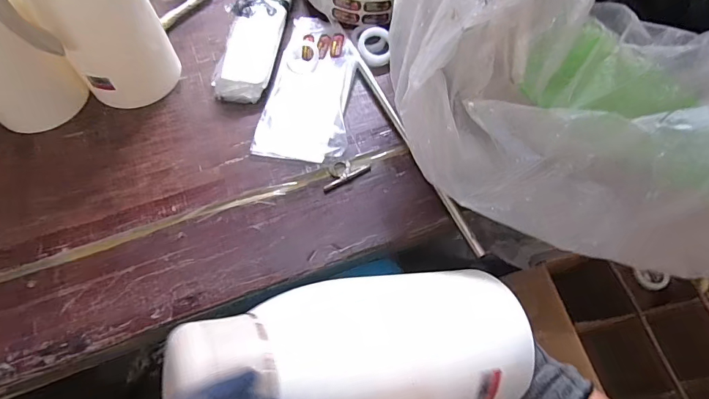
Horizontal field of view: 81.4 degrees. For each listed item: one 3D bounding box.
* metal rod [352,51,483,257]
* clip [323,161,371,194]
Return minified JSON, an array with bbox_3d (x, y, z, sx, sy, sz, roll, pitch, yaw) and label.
[{"bbox_3d":[0.078,-0.082,0.574,0.014,0.009,0.363,-23,66,-11],"label":"metal rod"},{"bbox_3d":[-0.015,-0.038,0.556,0.071,0.007,0.034,-27,67,-13],"label":"clip"}]

